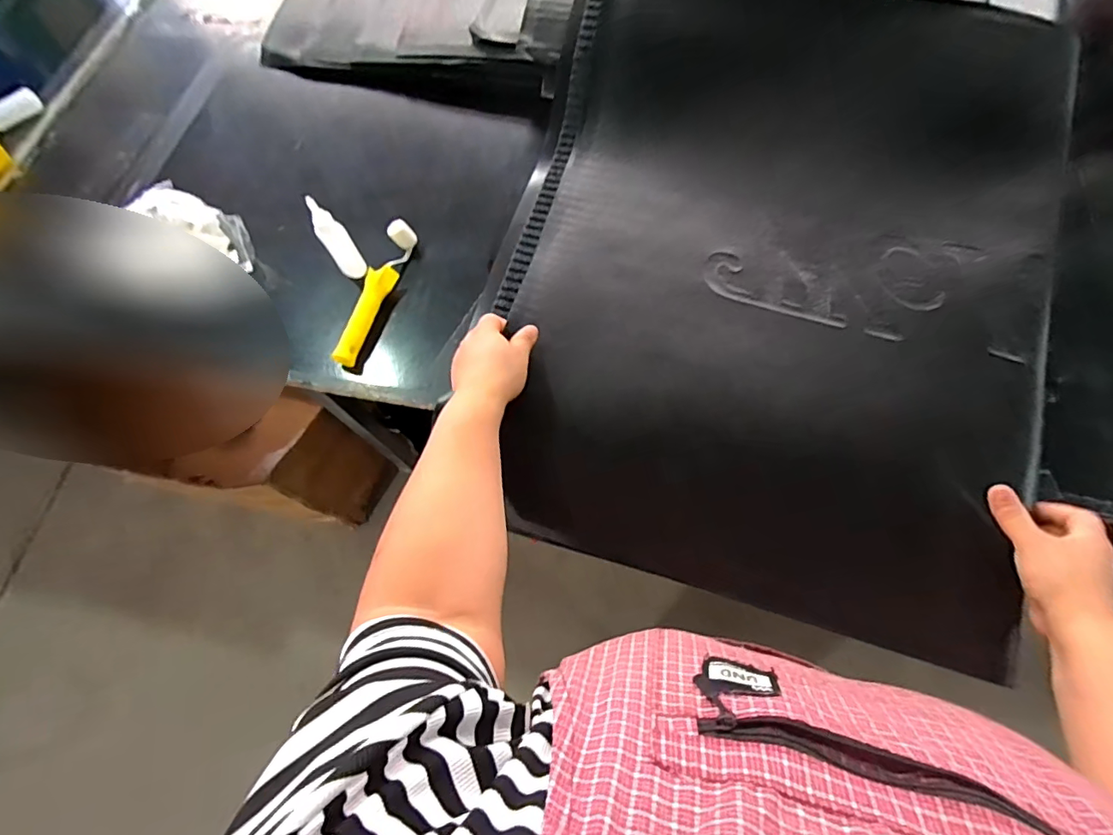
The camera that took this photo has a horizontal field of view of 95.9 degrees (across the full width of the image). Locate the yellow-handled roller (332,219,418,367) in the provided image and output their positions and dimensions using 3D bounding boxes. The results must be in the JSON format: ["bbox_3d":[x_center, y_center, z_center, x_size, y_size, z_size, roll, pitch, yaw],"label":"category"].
[{"bbox_3d":[-0.223,-0.155,0.630,0.031,0.038,0.201,12,69,7],"label":"yellow-handled roller"}]

